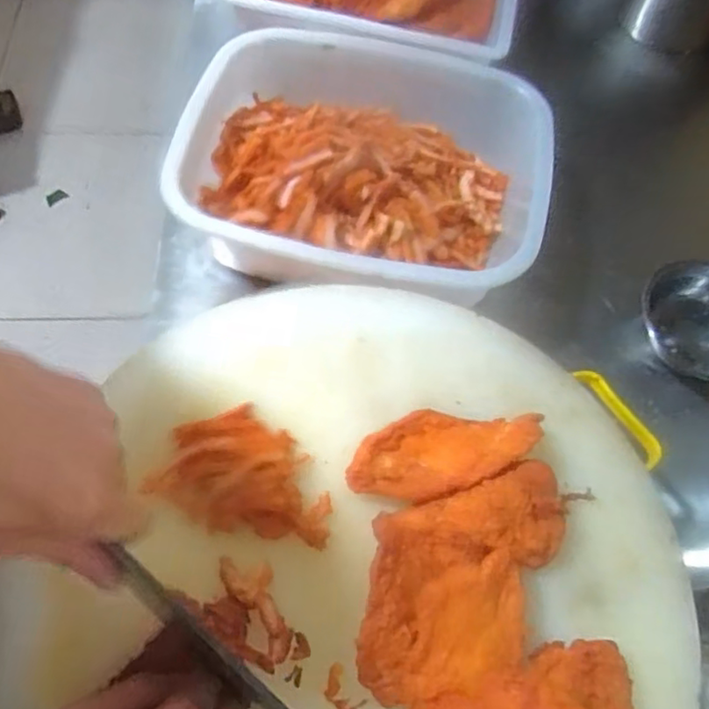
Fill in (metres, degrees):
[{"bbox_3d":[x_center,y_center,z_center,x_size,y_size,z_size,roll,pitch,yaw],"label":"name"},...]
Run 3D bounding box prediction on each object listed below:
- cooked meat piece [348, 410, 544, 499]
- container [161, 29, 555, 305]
[{"bbox_3d":[0.057,0.062,0.397,0.120,0.037,0.056,-11,64,-9],"label":"cooked meat piece"},{"bbox_3d":[0.007,-0.173,0.587,0.317,0.098,0.268,16,63,5],"label":"container"}]

